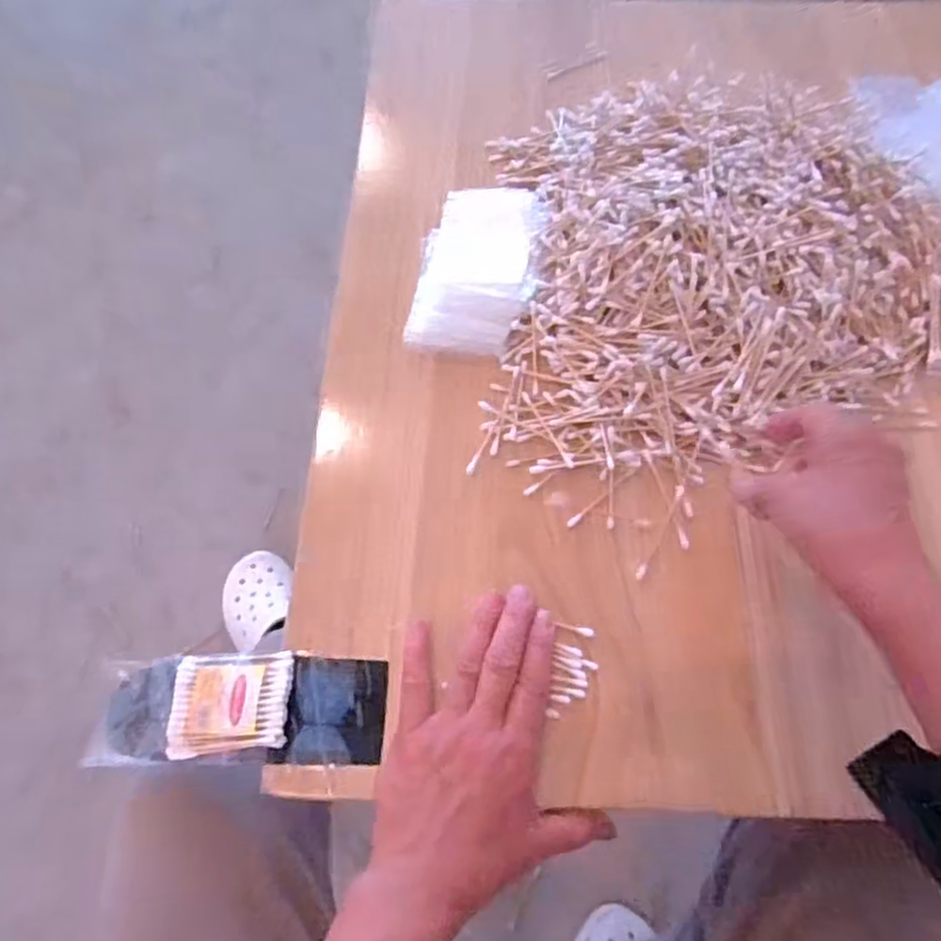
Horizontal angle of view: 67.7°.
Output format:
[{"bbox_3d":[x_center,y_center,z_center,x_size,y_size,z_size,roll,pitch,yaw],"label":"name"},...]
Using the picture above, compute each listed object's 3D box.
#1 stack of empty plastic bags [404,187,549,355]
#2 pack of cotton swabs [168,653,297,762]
[{"bbox_3d":[0.006,-0.162,0.559,0.091,0.024,0.172,7,64,4],"label":"stack of empty plastic bags"},{"bbox_3d":[-0.143,0.137,0.418,0.073,0.012,0.057,-5,63,-2],"label":"pack of cotton swabs"}]

